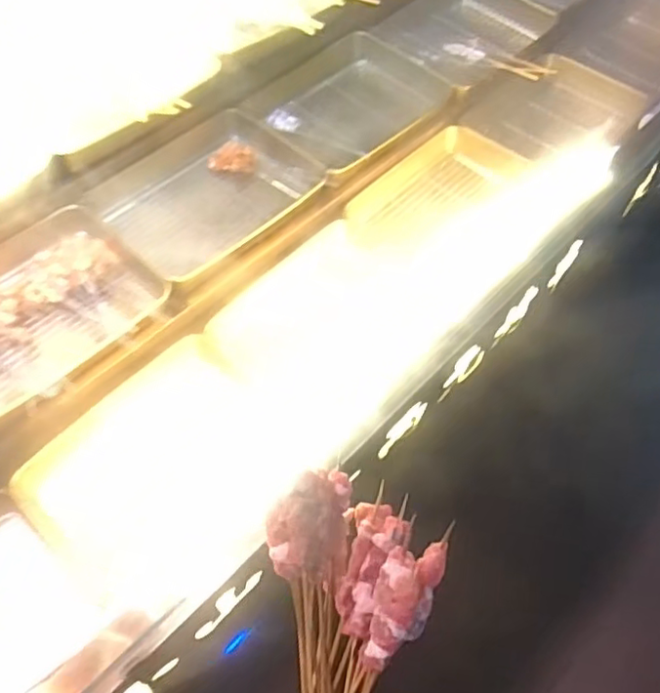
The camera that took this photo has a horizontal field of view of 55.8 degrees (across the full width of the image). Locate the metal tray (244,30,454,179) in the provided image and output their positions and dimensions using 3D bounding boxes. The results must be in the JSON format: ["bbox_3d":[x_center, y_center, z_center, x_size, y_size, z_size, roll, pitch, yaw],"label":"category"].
[{"bbox_3d":[0.042,-0.497,1.278,0.379,0.066,0.299,-39,67,-22],"label":"metal tray"}]

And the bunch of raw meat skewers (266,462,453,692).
[{"bbox_3d":[0.002,0.235,0.424,0.115,0.092,0.284,9,76,4],"label":"bunch of raw meat skewers"}]

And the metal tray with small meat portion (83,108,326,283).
[{"bbox_3d":[-0.202,-0.261,1.121,0.271,0.097,0.359,37,64,20],"label":"metal tray with small meat portion"}]

